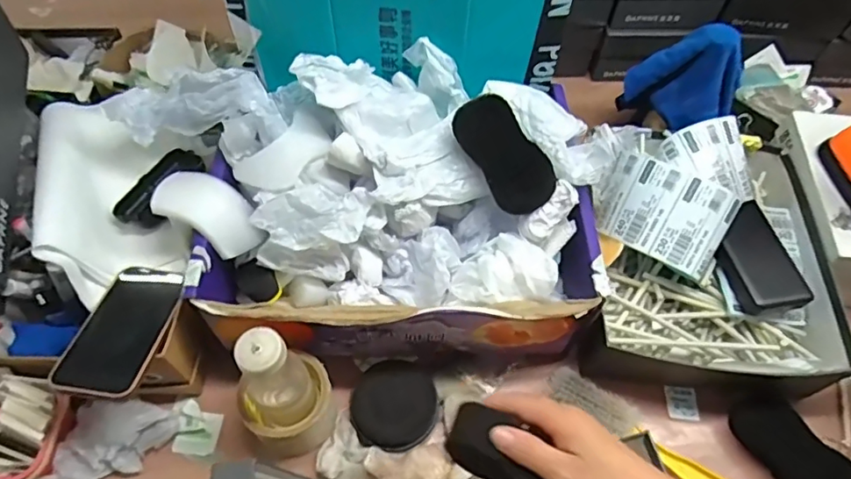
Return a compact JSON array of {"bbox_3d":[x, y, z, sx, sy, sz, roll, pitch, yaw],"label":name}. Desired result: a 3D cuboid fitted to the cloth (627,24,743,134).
[{"bbox_3d":[0.338,-0.209,0.729,0.071,0.117,0.127,-39,67,-23],"label":"cloth"}]

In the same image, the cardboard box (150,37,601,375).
[{"bbox_3d":[-0.041,-0.026,0.626,0.420,0.211,0.281,0,58,-2],"label":"cardboard box"}]

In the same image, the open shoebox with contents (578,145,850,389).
[{"bbox_3d":[0.316,0.026,0.670,0.263,0.086,0.298,5,58,2],"label":"open shoebox with contents"}]

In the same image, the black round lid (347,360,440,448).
[{"bbox_3d":[-0.033,0.178,0.602,0.091,0.013,0.091,1,77,-6],"label":"black round lid"}]

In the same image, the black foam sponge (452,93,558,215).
[{"bbox_3d":[0.079,-0.084,0.566,0.065,0.033,0.123,-33,80,-6],"label":"black foam sponge"}]

